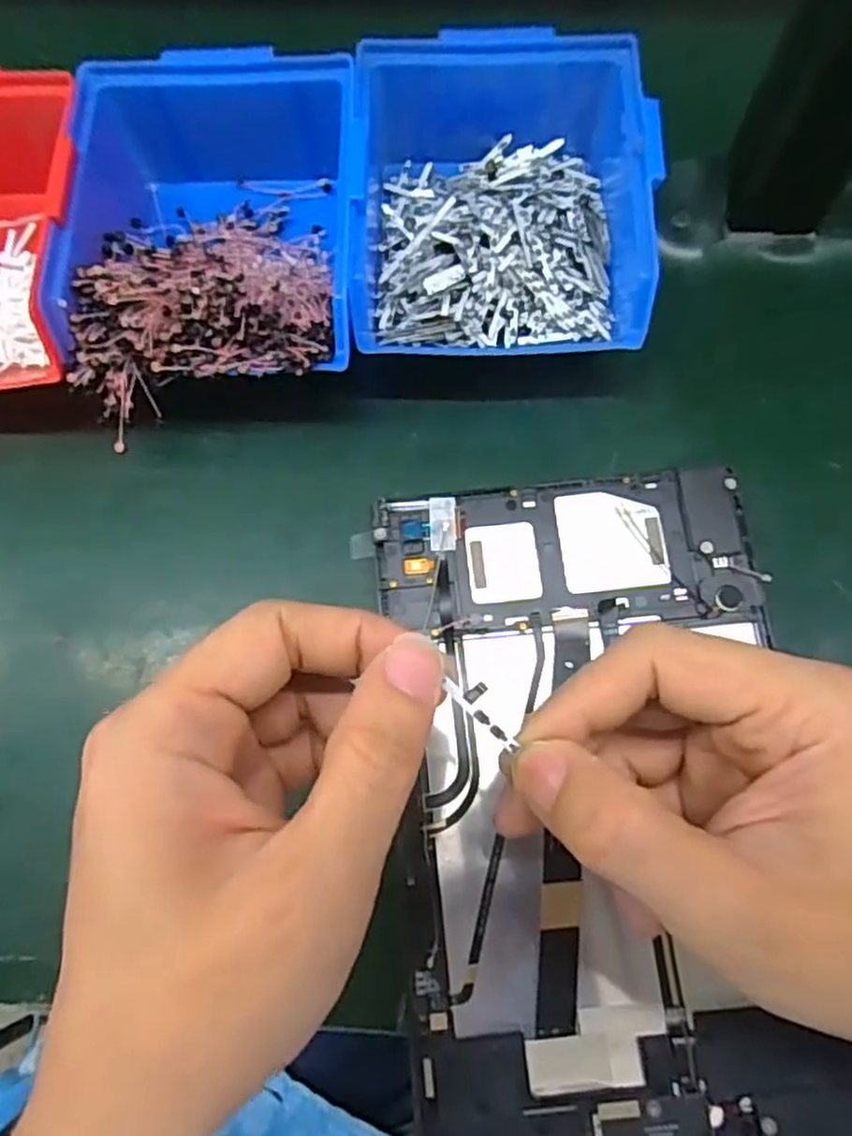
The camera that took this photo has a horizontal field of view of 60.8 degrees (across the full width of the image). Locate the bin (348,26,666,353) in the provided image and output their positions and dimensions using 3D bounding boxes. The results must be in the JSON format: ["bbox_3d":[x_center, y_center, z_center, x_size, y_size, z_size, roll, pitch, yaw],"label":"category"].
[{"bbox_3d":[0.031,-0.161,0.326,0.126,0.065,0.141,-2,75,1],"label":"bin"}]

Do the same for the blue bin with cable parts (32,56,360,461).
[{"bbox_3d":[-0.090,-0.154,0.325,0.121,0.062,0.191,1,75,2],"label":"blue bin with cable parts"}]

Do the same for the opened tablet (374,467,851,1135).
[{"bbox_3d":[0.063,0.083,0.266,0.146,0.006,0.242,-6,74,2],"label":"opened tablet"}]

